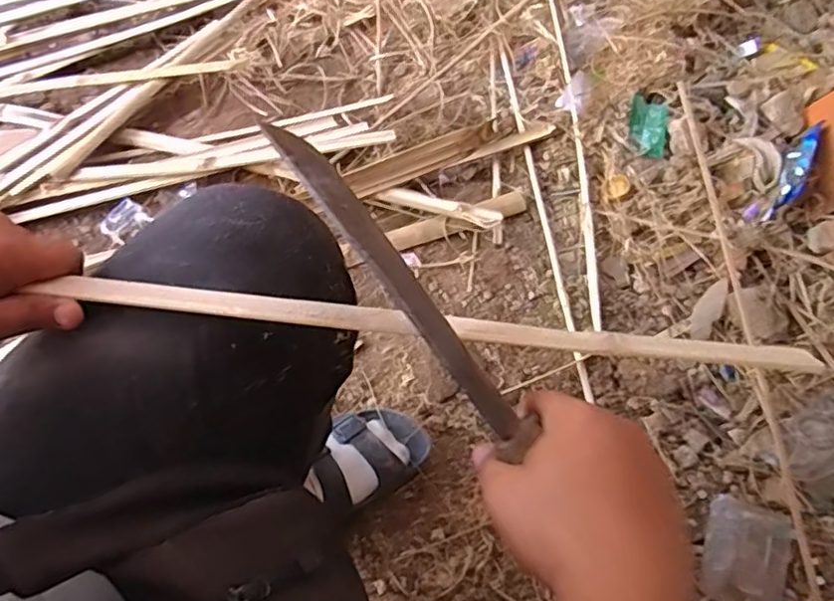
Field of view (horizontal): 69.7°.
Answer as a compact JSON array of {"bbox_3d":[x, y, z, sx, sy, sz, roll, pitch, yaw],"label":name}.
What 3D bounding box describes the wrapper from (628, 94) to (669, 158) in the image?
[{"bbox_3d":[0.374,-0.283,0.969,0.057,0.018,0.109,9,65,5],"label":"wrapper"}]

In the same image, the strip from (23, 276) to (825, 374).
[{"bbox_3d":[0.002,0.016,0.351,0.430,0.012,0.023,6,65,5],"label":"strip"}]

